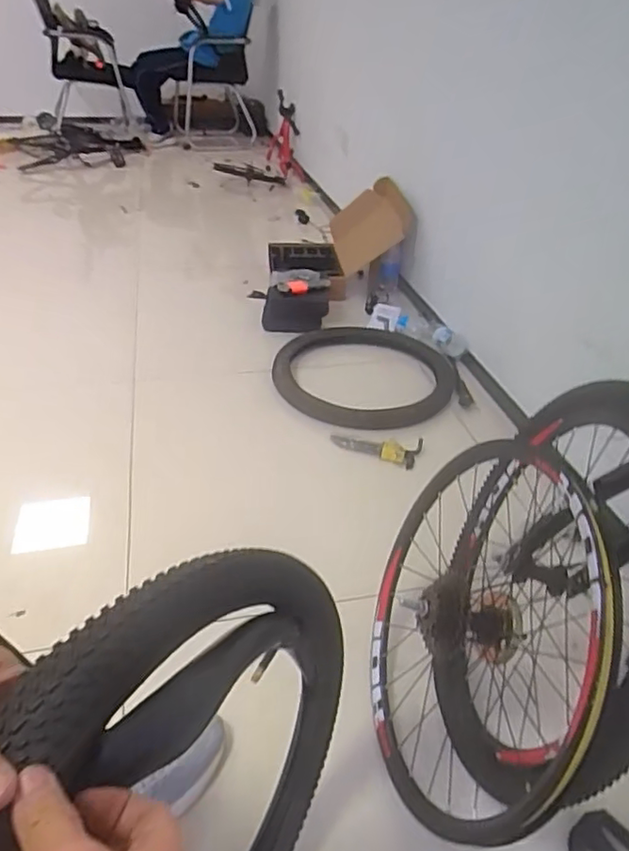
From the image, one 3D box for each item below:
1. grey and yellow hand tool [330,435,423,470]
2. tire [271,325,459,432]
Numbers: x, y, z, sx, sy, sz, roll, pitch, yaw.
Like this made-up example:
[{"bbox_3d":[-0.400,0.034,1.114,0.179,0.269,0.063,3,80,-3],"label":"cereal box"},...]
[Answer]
[{"bbox_3d":[0.144,0.049,1.390,0.206,0.028,0.082,11,36,12],"label":"grey and yellow hand tool"},{"bbox_3d":[0.133,-0.155,1.629,0.506,0.041,0.485,8,36,8],"label":"tire"}]

